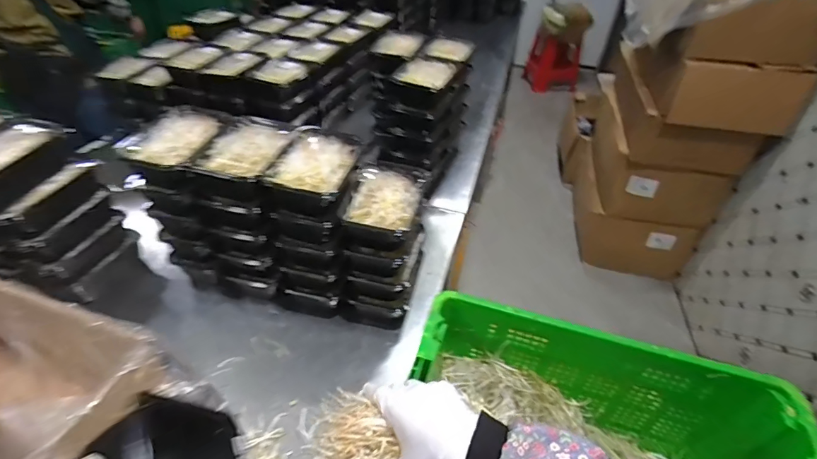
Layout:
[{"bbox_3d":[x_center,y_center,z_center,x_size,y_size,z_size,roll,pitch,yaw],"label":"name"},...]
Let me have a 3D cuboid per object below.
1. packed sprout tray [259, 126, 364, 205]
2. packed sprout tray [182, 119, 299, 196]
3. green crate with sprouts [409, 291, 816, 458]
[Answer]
[{"bbox_3d":[-0.151,-0.101,0.707,0.120,0.052,0.181,8,41,6],"label":"packed sprout tray"},{"bbox_3d":[-0.268,-0.125,0.725,0.134,0.051,0.184,11,42,9],"label":"packed sprout tray"},{"bbox_3d":[0.287,0.413,0.688,0.600,0.316,0.386,12,42,11],"label":"green crate with sprouts"}]

